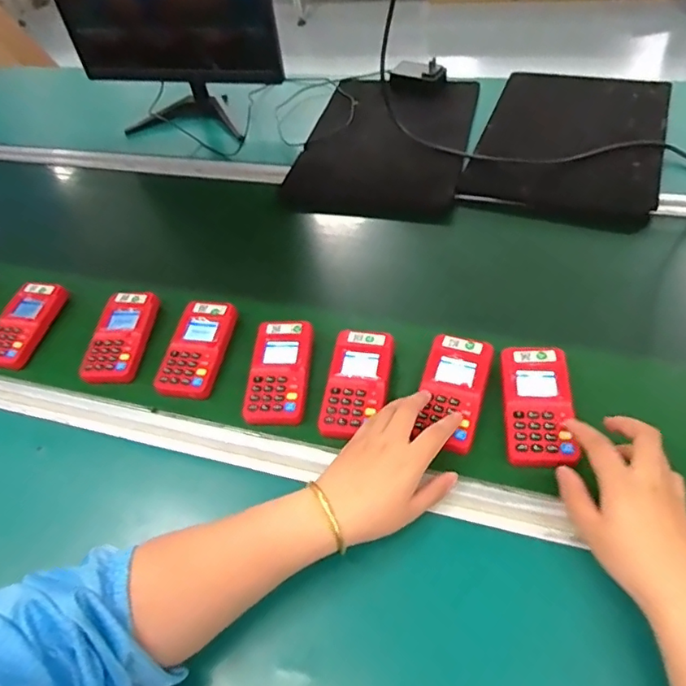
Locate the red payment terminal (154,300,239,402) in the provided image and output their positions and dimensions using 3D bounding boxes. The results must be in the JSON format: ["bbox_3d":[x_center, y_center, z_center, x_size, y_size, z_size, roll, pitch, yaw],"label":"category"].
[{"bbox_3d":[-0.165,0.008,0.618,0.062,0.032,0.125,8,53,10],"label":"red payment terminal"}]

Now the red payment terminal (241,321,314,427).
[{"bbox_3d":[-0.070,0.032,0.581,0.062,0.028,0.122,2,52,6],"label":"red payment terminal"}]

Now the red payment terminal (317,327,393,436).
[{"bbox_3d":[0.016,0.043,0.562,0.062,0.030,0.122,8,53,11],"label":"red payment terminal"}]

